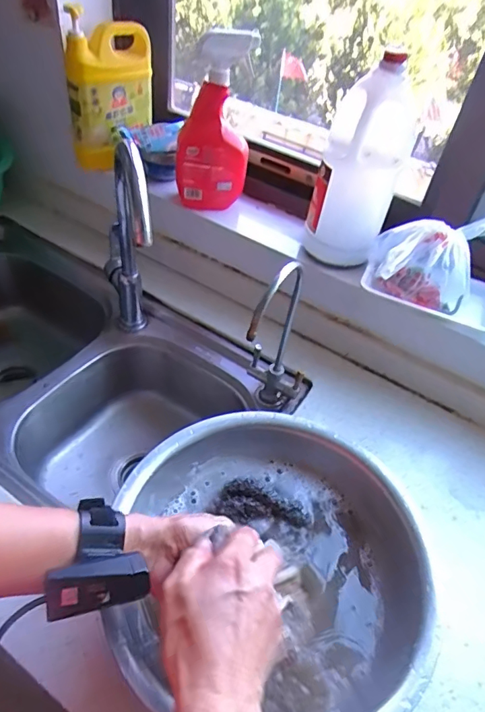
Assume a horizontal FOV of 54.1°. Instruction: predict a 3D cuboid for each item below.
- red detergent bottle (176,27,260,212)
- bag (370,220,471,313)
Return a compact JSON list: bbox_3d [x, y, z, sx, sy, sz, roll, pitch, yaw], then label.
[{"bbox_3d":[-0.045,-0.366,0.761,0.116,0.263,0.059,-1,45,-7],"label":"red detergent bottle"},{"bbox_3d":[0.257,-0.131,0.675,0.132,0.095,0.101,12,45,5],"label":"bag"}]

